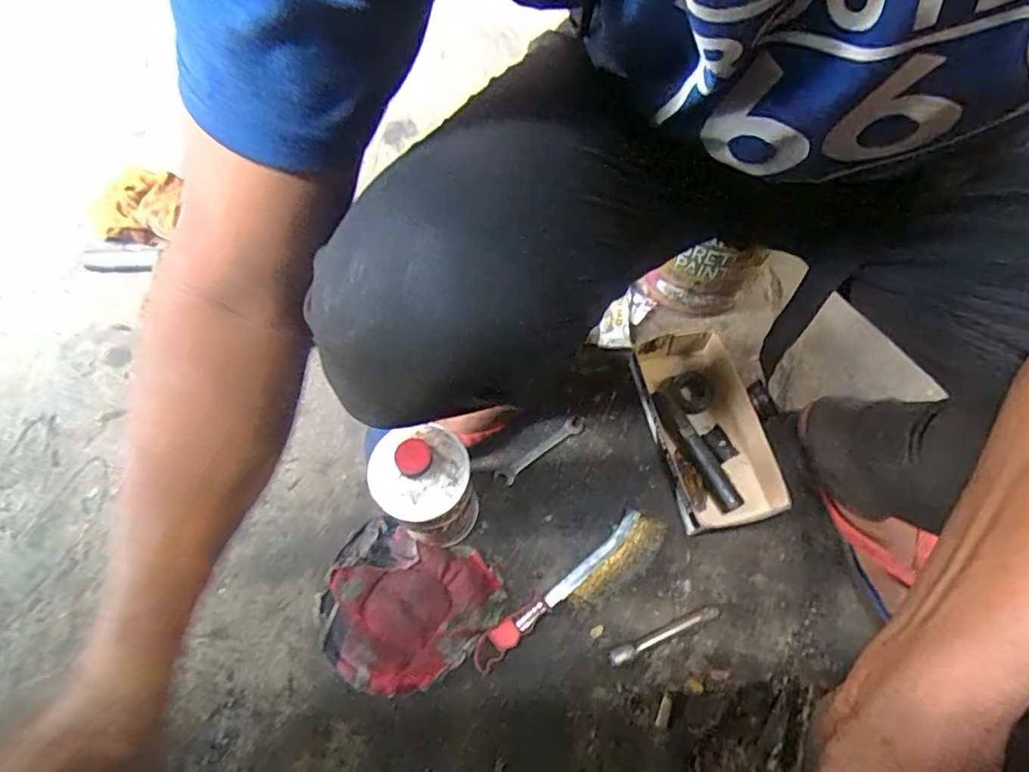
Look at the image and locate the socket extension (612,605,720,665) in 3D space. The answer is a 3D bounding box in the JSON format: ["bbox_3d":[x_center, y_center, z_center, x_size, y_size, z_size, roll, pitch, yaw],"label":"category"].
[{"bbox_3d":[0.157,0.261,0.602,0.125,0.017,0.015,-20,66,-8],"label":"socket extension"}]

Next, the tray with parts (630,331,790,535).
[{"bbox_3d":[0.220,0.048,0.677,0.114,0.054,0.227,-10,67,-4],"label":"tray with parts"}]

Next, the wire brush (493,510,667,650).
[{"bbox_3d":[0.072,0.214,0.618,0.211,0.025,0.051,-37,71,-14],"label":"wire brush"}]

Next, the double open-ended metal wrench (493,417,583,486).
[{"bbox_3d":[0.031,0.077,0.691,0.124,0.006,0.021,-34,70,-13],"label":"double open-ended metal wrench"}]

